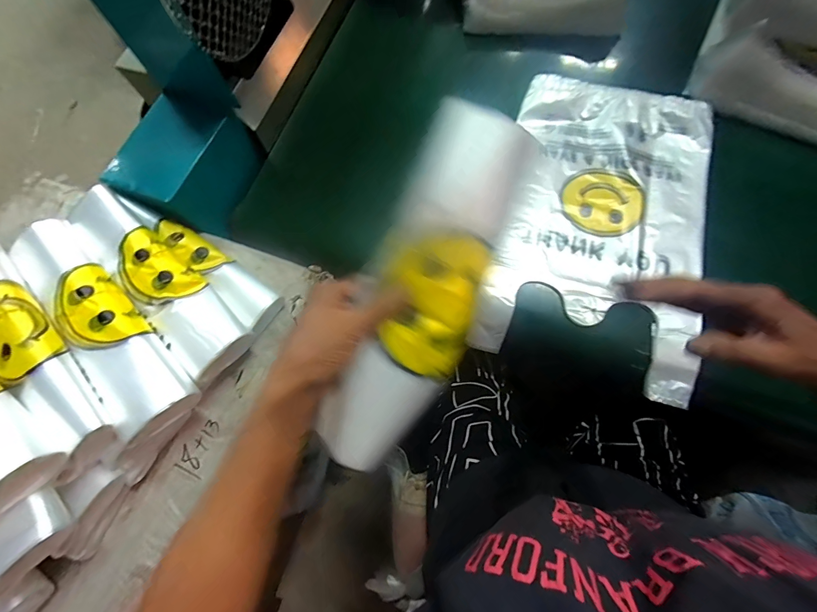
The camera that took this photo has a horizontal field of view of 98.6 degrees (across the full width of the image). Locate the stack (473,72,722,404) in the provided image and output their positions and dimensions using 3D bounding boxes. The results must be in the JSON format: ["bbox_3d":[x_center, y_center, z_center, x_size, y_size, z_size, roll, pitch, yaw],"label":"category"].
[{"bbox_3d":[0.278,-0.120,0.511,0.282,0.035,0.453,13,83,11],"label":"stack"}]

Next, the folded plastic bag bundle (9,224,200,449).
[{"bbox_3d":[-0.369,0.016,0.419,0.085,0.045,0.317,-41,75,-12],"label":"folded plastic bag bundle"}]

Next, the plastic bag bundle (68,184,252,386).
[{"bbox_3d":[-0.330,-0.039,0.463,0.310,0.048,0.080,43,77,14],"label":"plastic bag bundle"}]

